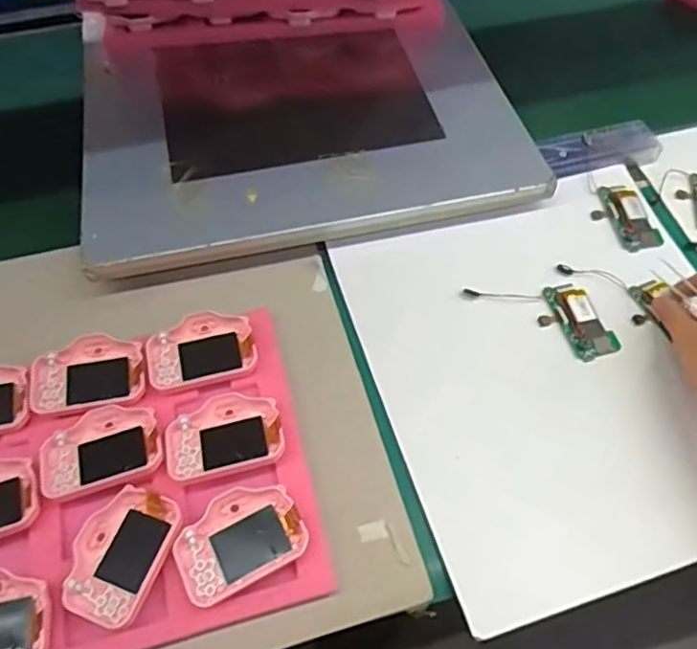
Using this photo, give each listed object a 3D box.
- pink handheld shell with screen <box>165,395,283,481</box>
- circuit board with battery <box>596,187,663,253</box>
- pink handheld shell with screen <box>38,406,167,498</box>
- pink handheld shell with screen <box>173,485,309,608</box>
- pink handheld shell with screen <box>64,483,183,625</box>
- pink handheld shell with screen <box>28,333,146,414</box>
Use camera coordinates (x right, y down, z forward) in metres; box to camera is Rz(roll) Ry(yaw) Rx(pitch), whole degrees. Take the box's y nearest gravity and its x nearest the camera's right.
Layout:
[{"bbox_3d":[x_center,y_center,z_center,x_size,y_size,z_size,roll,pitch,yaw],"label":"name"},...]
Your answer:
[{"bbox_3d":[-0.092,0.079,0.441,0.085,0.012,0.063,-14,61,-7],"label":"pink handheld shell with screen"},{"bbox_3d":[0.263,-0.101,0.562,0.039,0.009,0.072,-15,61,-8],"label":"circuit board with battery"},{"bbox_3d":[-0.179,0.089,0.438,0.082,0.013,0.058,-11,60,-6],"label":"pink handheld shell with screen"},{"bbox_3d":[-0.074,0.144,0.405,0.083,0.010,0.059,-26,63,-13],"label":"pink handheld shell with screen"},{"bbox_3d":[-0.153,0.153,0.401,0.061,0.012,0.083,19,62,11],"label":"pink handheld shell with screen"},{"bbox_3d":[-0.203,0.037,0.468,0.082,0.013,0.062,-4,60,-2],"label":"pink handheld shell with screen"}]

